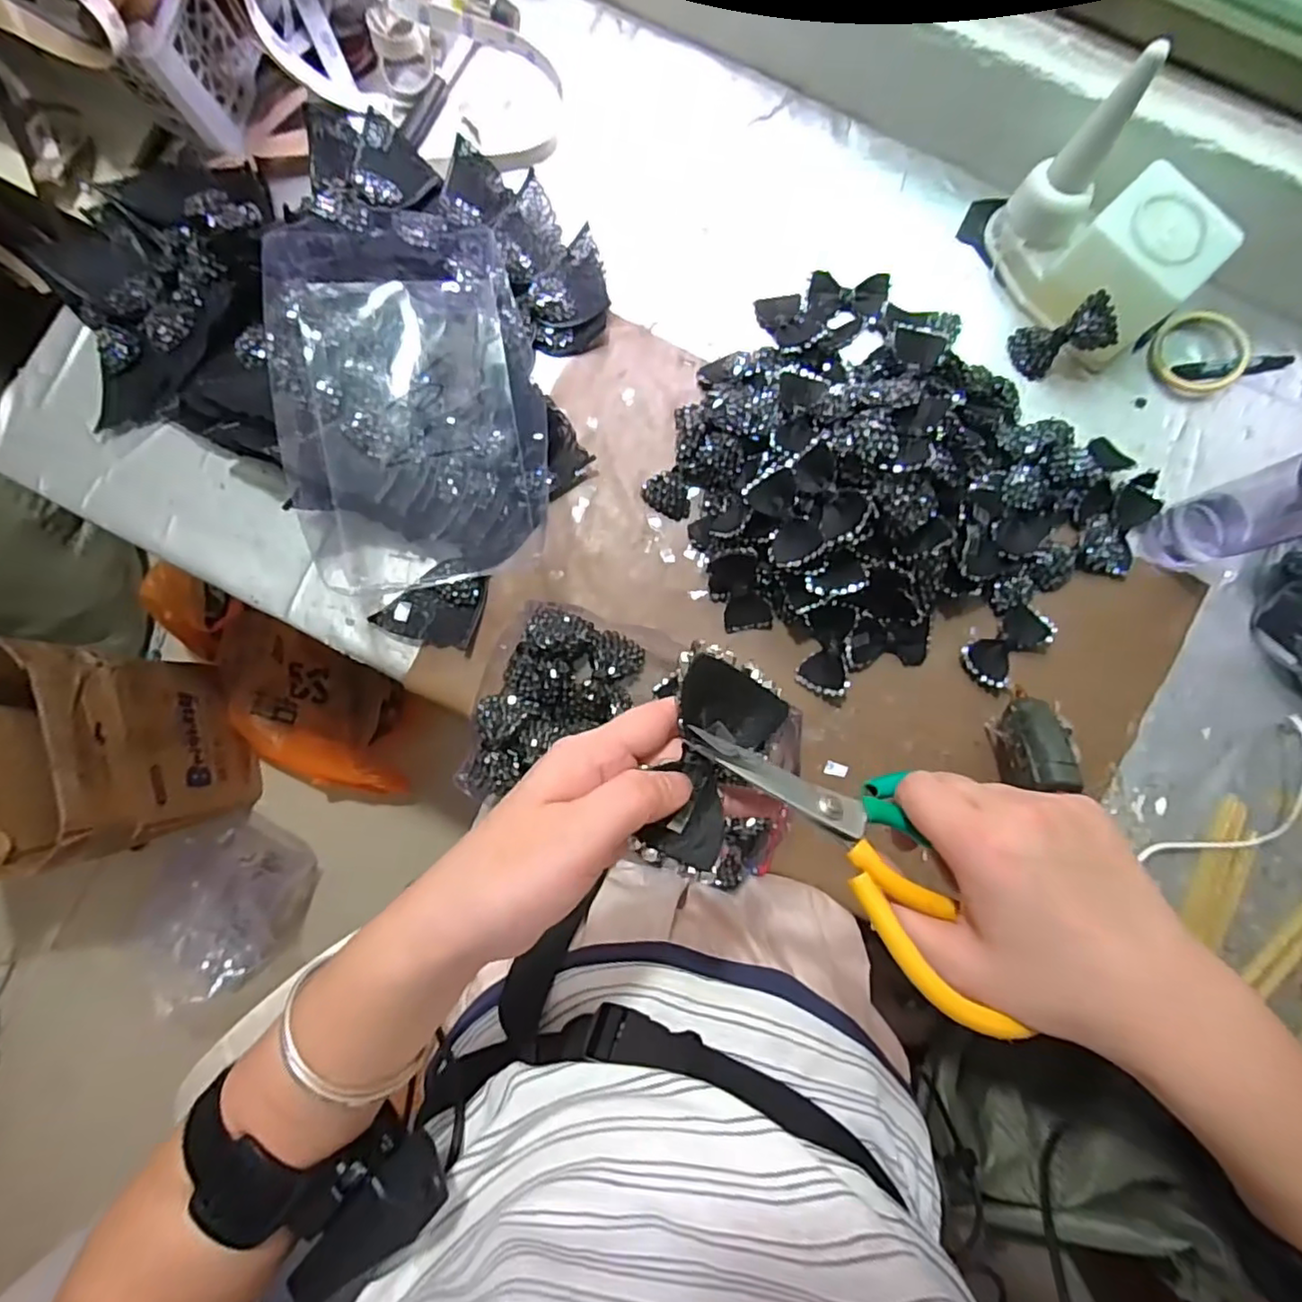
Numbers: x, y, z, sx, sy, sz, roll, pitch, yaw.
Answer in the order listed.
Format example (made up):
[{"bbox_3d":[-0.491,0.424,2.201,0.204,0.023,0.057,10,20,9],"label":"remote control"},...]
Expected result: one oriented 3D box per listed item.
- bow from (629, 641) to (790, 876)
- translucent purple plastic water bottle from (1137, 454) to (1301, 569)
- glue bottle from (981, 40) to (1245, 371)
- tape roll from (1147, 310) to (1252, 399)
[{"bbox_3d":[0.027,0.046,0.270,0.048,0.022,0.092,16,80,1],"label":"bow"},{"bbox_3d":[0.563,-0.130,0.582,0.072,0.224,0.066,-18,84,-2],"label":"translucent purple plastic water bottle"},{"bbox_3d":[0.446,-0.409,0.627,0.120,0.162,0.197,-43,86,-4],"label":"glue bottle"},{"bbox_3d":[0.597,-0.322,0.692,0.099,0.018,0.093,0,84,0],"label":"tape roll"}]

